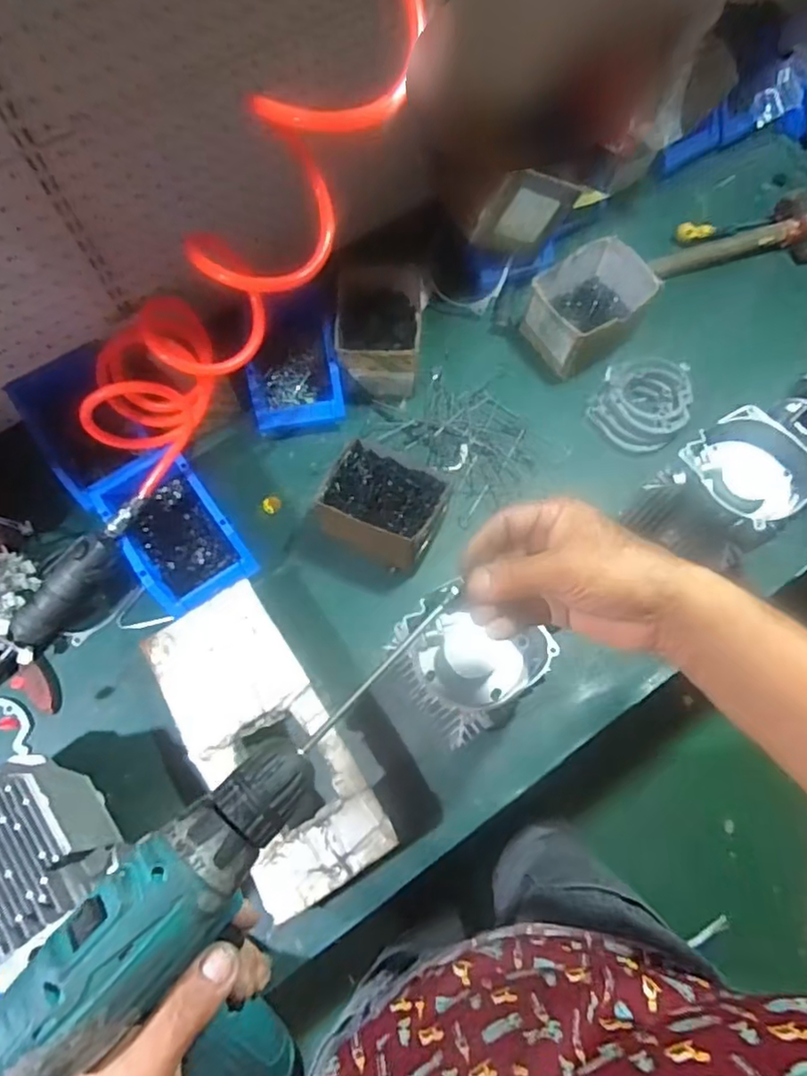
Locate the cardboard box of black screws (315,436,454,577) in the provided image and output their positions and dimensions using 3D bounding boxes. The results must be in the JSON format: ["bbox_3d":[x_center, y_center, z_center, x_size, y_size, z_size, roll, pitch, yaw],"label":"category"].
[{"bbox_3d":[-0.020,-0.036,0.759,0.139,0.090,0.111,23,71,9],"label":"cardboard box of black screws"}]

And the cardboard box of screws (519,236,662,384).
[{"bbox_3d":[0.255,-0.319,0.859,0.152,0.105,0.112,-32,73,-11],"label":"cardboard box of screws"}]

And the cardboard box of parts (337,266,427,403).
[{"bbox_3d":[-0.030,-0.278,0.847,0.114,0.095,0.156,2,69,1],"label":"cardboard box of parts"}]

